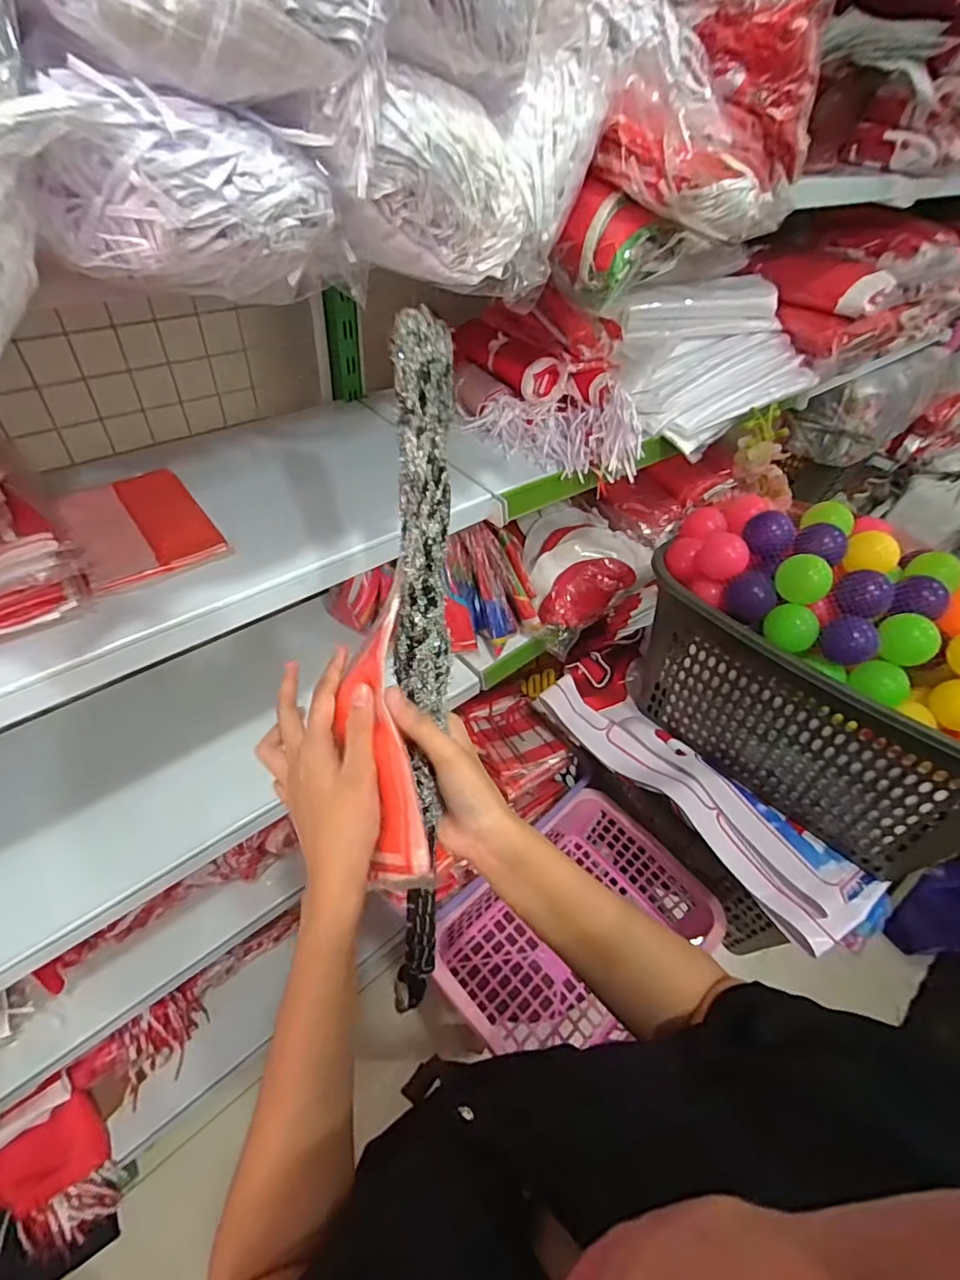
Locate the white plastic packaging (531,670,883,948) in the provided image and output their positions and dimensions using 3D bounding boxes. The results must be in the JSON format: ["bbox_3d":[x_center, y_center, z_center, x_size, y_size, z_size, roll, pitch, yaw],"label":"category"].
[{"bbox_3d":[0.309,0.223,0.831,0.138,0.054,0.523,-32,57,-30],"label":"white plastic packaging"}]

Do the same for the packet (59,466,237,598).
[{"bbox_3d":[-0.371,-0.127,0.612,0.129,0.010,0.199,-27,55,-27],"label":"packet"}]

